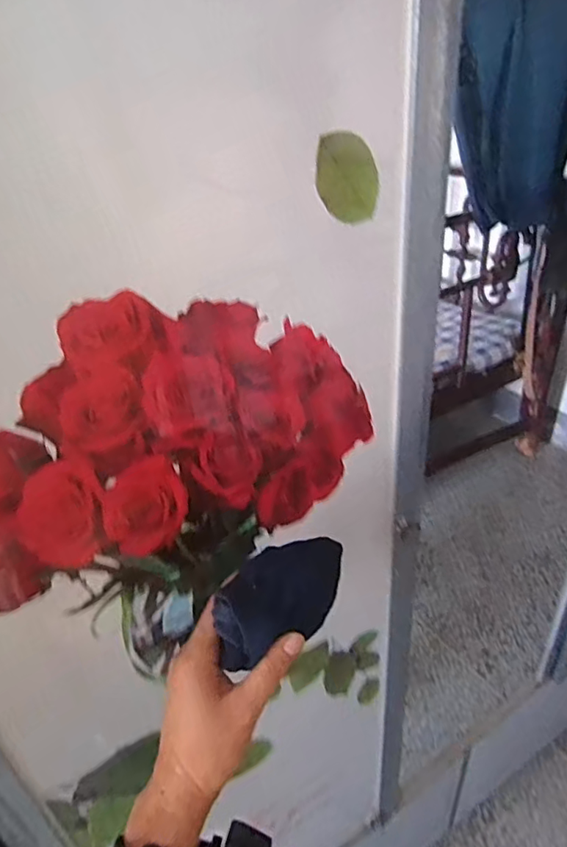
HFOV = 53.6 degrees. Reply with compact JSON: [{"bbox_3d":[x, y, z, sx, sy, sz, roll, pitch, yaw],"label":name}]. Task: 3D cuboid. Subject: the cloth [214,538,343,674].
[{"bbox_3d":[0.001,0.113,0.367,0.091,0.058,0.033,-21,37,-23],"label":"cloth"}]

